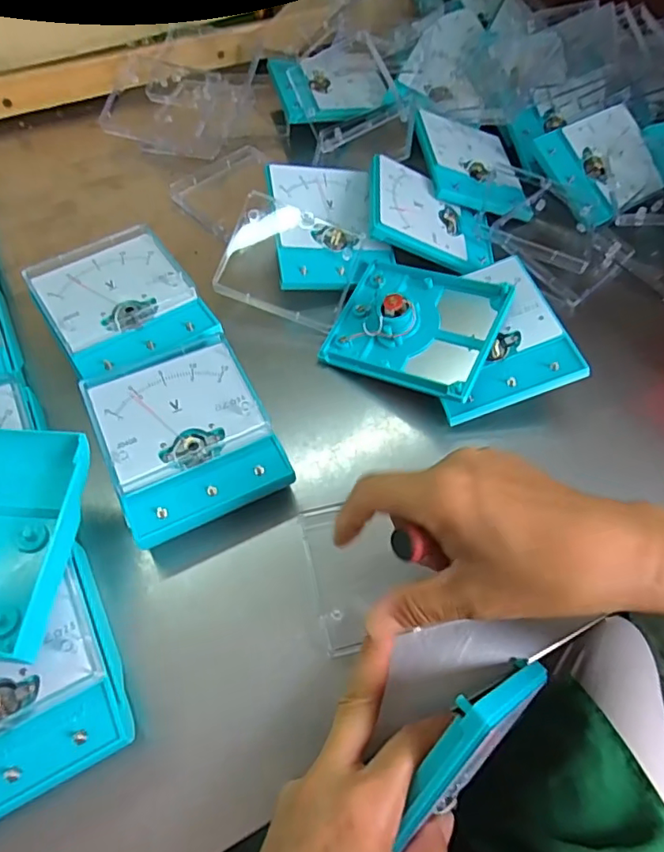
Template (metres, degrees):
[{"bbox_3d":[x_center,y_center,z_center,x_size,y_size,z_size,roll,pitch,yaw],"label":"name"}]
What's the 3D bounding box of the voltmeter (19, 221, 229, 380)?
[{"bbox_3d":[-0.154,-0.083,0.406,0.103,0.040,0.125,-30,65,-18],"label":"voltmeter"}]

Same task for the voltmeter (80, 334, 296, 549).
[{"bbox_3d":[-0.091,0.008,0.349,0.100,0.033,0.121,-23,63,-15],"label":"voltmeter"}]

